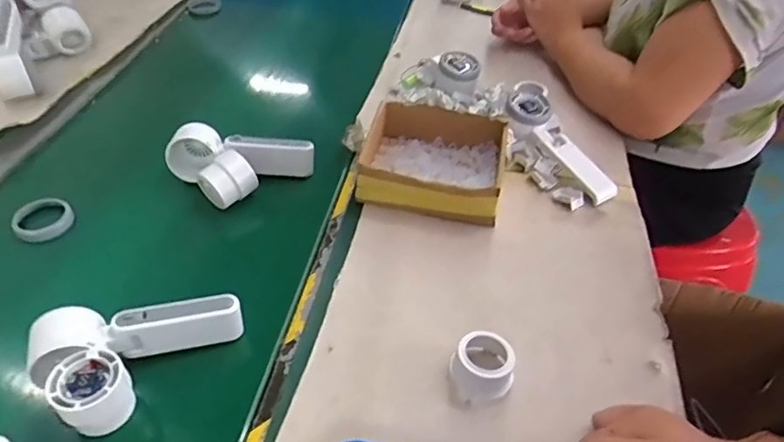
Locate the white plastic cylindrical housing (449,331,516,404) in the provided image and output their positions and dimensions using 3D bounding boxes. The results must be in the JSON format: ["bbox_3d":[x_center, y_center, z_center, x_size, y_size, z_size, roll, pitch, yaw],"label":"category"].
[{"bbox_3d":[0.075,0.122,0.459,0.047,0.039,0.050,2,45,-2],"label":"white plastic cylindrical housing"}]

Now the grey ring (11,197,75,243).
[{"bbox_3d":[-0.394,-0.003,0.621,0.058,0.018,0.061,2,45,-2],"label":"grey ring"}]

